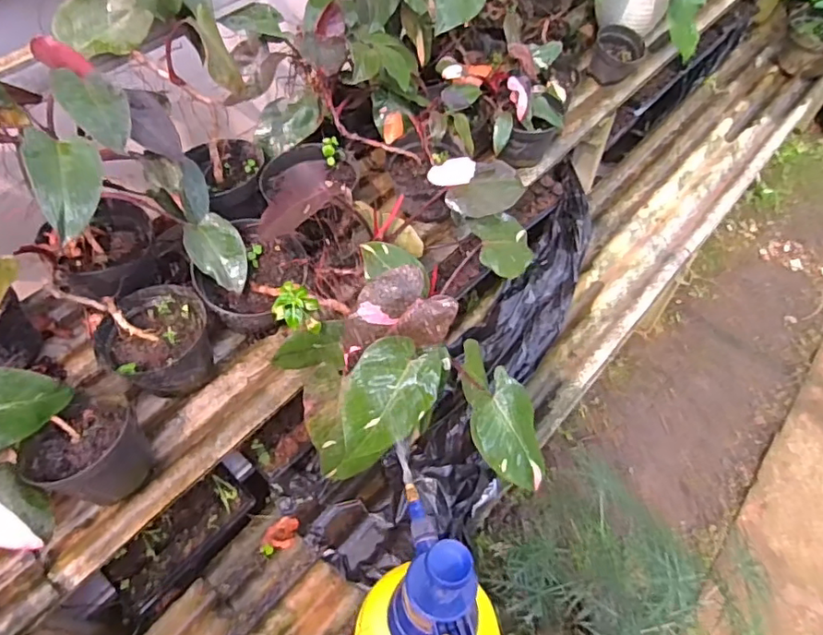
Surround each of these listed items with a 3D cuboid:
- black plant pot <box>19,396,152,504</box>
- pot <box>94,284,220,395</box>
[{"bbox_3d":[-0.485,0.198,0.865,0.154,0.103,0.144,0,55,0],"label":"black plant pot"},{"bbox_3d":[-0.418,0.046,0.965,0.164,0.113,0.169,0,55,0],"label":"pot"}]

